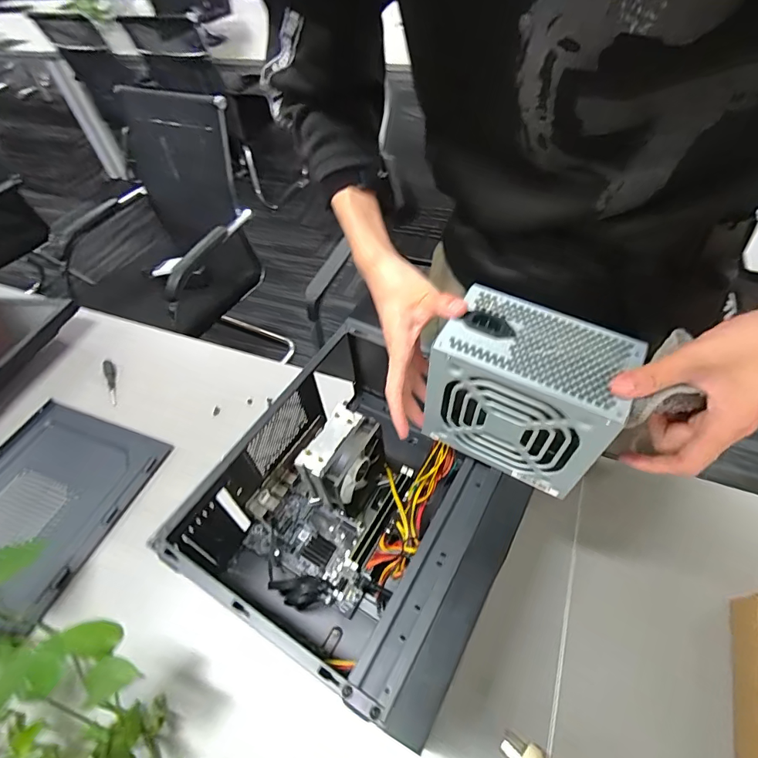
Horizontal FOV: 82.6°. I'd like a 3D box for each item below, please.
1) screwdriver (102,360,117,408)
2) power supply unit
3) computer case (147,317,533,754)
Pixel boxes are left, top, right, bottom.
[{"bbox_3d":[-0.489,0.006,0.786,0.013,0.023,0.100,-21,52,-11],"label":"screwdriver"},{"bbox_3d":[0.131,0.013,0.397,0.148,0.141,0.085,22,56,22],"label":"power supply unit"},{"bbox_3d":[-0.001,0.135,0.515,0.297,0.164,0.361,23,57,23],"label":"computer case"}]

